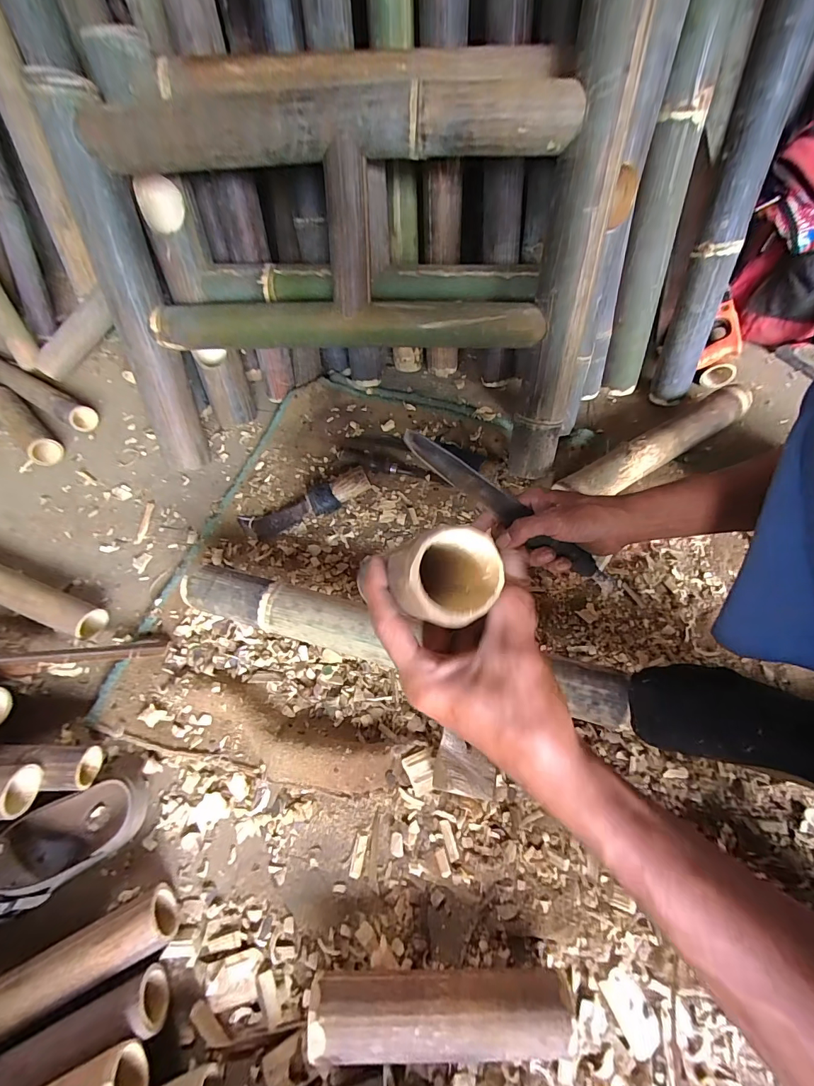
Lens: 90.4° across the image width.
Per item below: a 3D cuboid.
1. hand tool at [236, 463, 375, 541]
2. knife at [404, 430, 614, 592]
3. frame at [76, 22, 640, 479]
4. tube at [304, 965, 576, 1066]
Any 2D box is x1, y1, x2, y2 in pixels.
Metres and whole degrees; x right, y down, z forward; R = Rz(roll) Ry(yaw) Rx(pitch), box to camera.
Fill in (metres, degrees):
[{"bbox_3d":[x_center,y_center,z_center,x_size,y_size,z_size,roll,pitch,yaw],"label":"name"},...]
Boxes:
[{"bbox_3d":[-0.177,-0.065,0.704,0.238,0.048,0.065,-23,62,5],"label":"hand tool"},{"bbox_3d":[0.113,-0.034,0.449,0.279,0.032,0.016,37,69,1],"label":"knife"},{"bbox_3d":[-0.094,-0.460,0.575,0.582,0.321,0.132,1,34,5],"label":"frame"},{"bbox_3d":[0.033,0.453,0.396,0.244,0.062,0.062,-2,60,2],"label":"tube"}]

